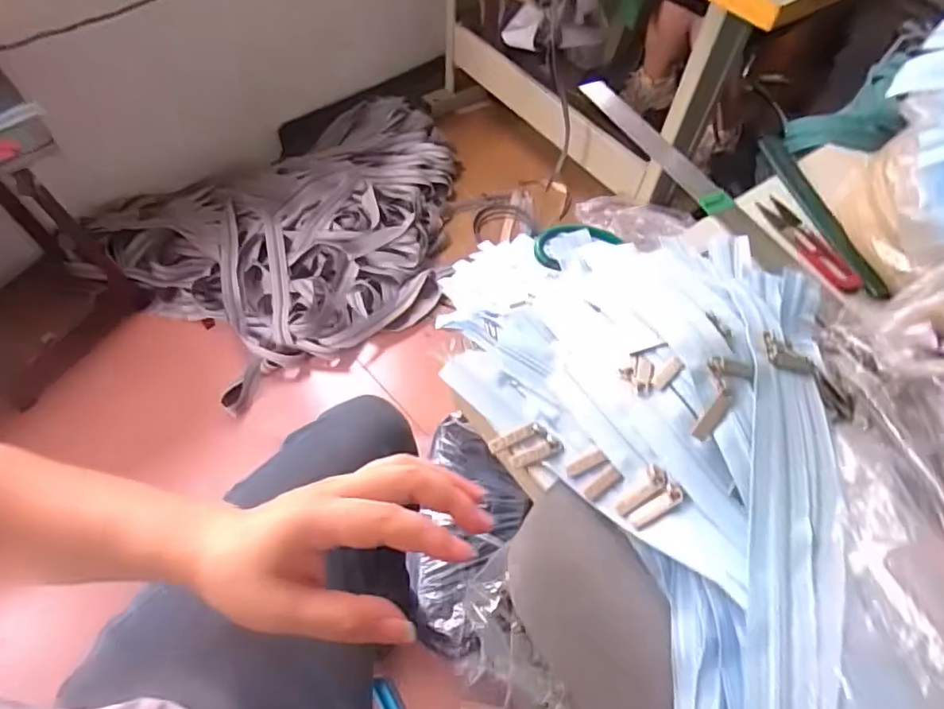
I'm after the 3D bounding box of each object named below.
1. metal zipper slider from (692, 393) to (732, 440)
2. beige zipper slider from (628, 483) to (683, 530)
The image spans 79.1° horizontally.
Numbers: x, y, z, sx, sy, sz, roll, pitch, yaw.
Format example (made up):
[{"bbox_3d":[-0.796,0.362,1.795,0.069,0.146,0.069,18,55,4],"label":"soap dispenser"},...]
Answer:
[{"bbox_3d":[0.148,0.038,0.351,0.009,0.007,0.033,36,93,19],"label":"metal zipper slider"},{"bbox_3d":[0.115,0.096,0.355,0.004,0.039,0.011,6,44,-51],"label":"beige zipper slider"}]

